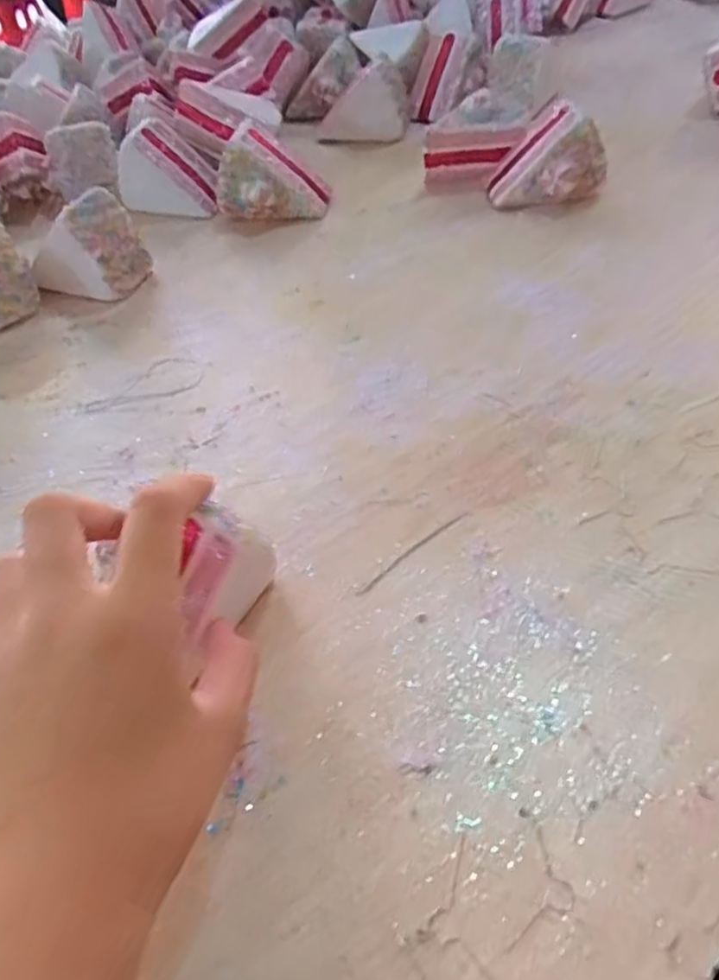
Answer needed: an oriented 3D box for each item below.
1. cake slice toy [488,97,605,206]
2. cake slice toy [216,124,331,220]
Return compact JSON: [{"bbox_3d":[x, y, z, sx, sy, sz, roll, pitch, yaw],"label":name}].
[{"bbox_3d":[0.150,-0.266,0.544,0.085,0.066,0.054,5,48,9],"label":"cake slice toy"},{"bbox_3d":[-0.072,-0.255,0.557,0.085,0.060,0.053,7,49,11],"label":"cake slice toy"}]

